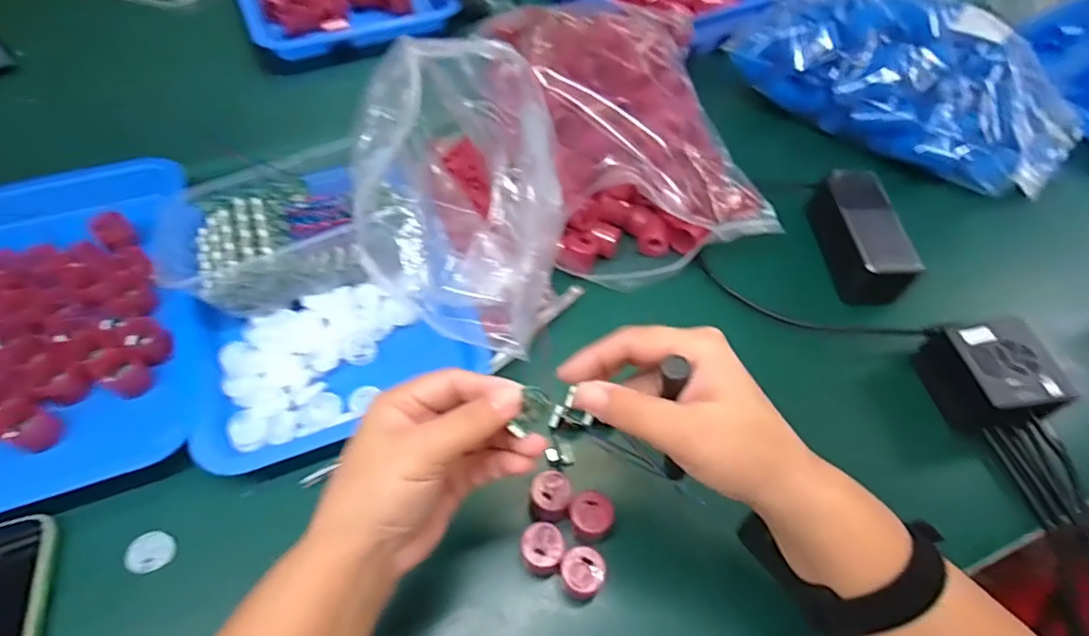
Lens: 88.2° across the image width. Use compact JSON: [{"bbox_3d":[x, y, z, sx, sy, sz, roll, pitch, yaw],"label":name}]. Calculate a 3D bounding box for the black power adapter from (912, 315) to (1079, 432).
[{"bbox_3d":[0.359,0.044,0.453,0.074,0.043,0.081,-4,57,-6],"label":"black power adapter"}]

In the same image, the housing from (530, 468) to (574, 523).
[{"bbox_3d":[0.004,0.128,0.397,0.028,0.029,0.031,-7,58,-8],"label":"housing"}]

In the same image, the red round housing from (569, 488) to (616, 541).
[{"bbox_3d":[0.031,0.139,0.389,0.028,0.027,0.034,21,58,10],"label":"red round housing"}]

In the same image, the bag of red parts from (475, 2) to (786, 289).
[{"bbox_3d":[0.073,-0.209,0.575,0.226,0.094,0.356,-6,57,-7],"label":"bag of red parts"}]

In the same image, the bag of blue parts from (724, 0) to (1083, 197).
[{"bbox_3d":[0.393,-0.266,0.617,0.342,0.102,0.174,34,61,18],"label":"bag of blue parts"}]

